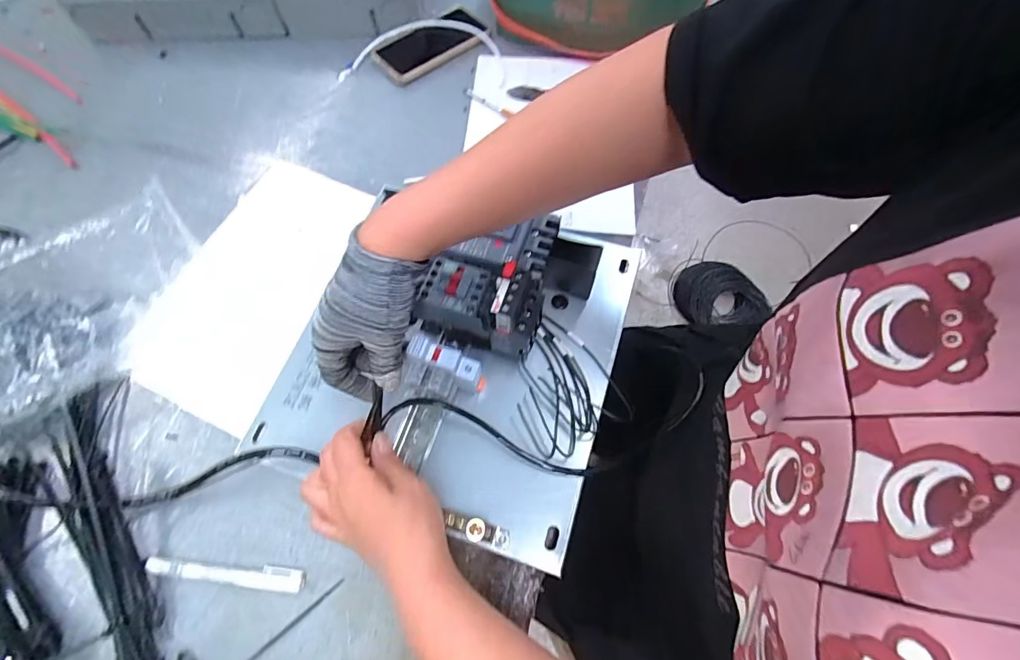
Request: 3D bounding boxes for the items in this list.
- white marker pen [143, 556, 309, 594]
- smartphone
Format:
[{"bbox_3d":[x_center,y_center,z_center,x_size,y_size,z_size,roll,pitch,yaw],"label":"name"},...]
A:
[{"bbox_3d":[-0.241,0.206,0.377,0.135,0.010,0.017,5,67,2],"label":"white marker pen"},{"bbox_3d":[-0.115,-0.414,0.643,0.167,0.015,0.080,-39,72,-15],"label":"smartphone"}]

